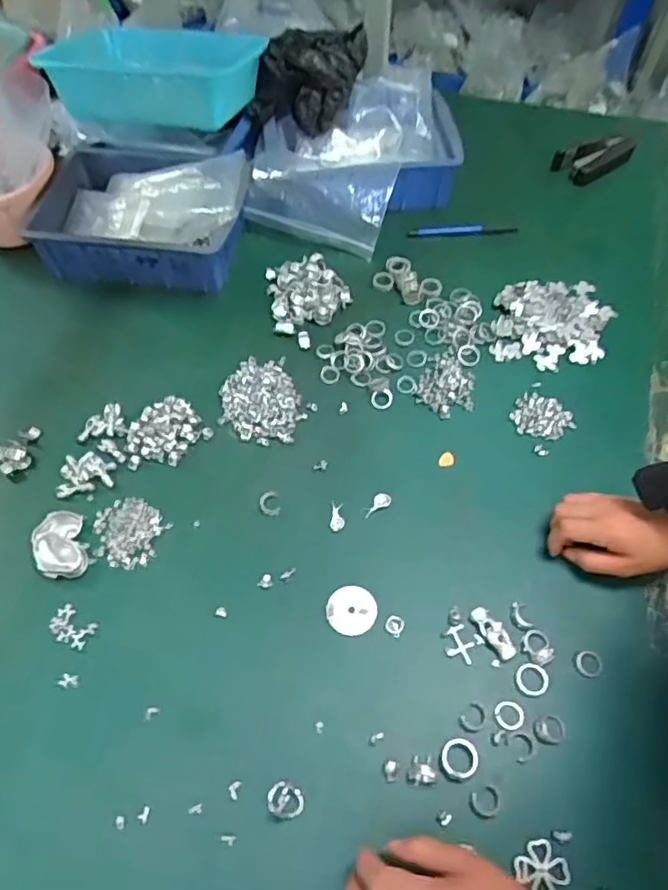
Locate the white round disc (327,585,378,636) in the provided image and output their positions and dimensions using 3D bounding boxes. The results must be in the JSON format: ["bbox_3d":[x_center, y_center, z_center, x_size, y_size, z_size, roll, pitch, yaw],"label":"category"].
[{"bbox_3d":[0.016,0.143,0.537,0.042,0.004,0.041,9,58,6],"label":"white round disc"}]

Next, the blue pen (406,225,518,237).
[{"bbox_3d":[0.168,-0.282,0.808,0.142,0.011,0.012,-3,57,-1],"label":"blue pen"}]

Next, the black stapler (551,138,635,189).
[{"bbox_3d":[0.377,-0.407,0.882,0.109,0.026,0.067,-22,60,-13],"label":"black stapler"}]

